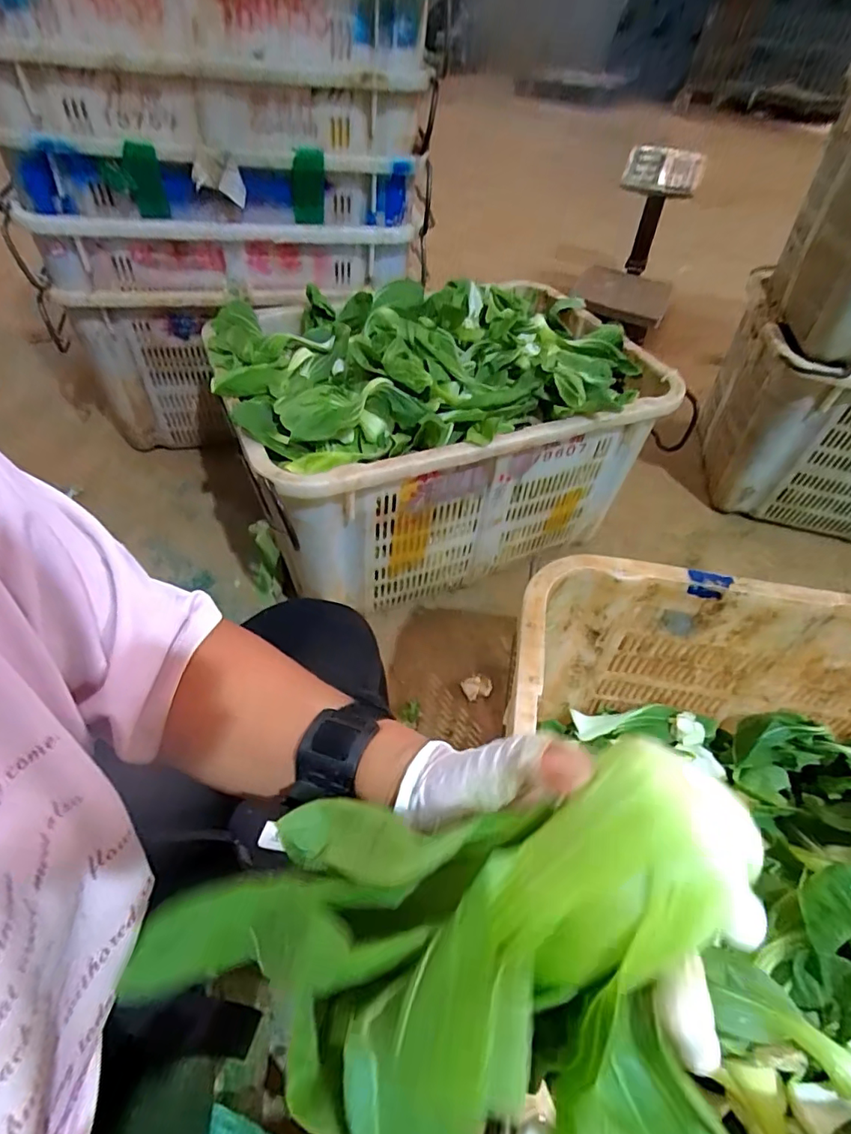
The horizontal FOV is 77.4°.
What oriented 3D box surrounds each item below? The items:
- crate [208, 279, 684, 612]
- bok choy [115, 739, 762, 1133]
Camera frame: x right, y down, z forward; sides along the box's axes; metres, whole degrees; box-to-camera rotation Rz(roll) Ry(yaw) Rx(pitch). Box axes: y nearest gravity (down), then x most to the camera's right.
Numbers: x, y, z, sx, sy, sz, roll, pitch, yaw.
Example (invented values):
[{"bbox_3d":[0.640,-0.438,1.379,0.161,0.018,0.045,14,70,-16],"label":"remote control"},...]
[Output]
[{"bbox_3d":[0.008,-0.250,0.943,0.654,0.338,0.491,-16,52,-19],"label":"crate"},{"bbox_3d":[0.002,0.140,0.171,0.201,0.110,0.134,3,48,-3],"label":"bok choy"}]

